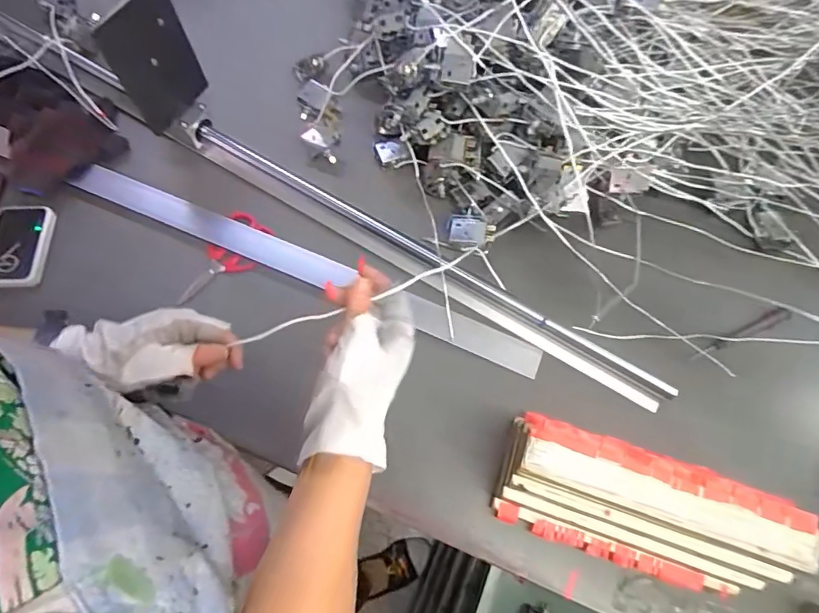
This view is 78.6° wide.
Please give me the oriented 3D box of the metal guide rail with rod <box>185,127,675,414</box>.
[{"bbox_3d":[0.003,-0.057,0.610,0.640,0.037,0.030,30,71,10],"label":"metal guide rail with rod"}]

